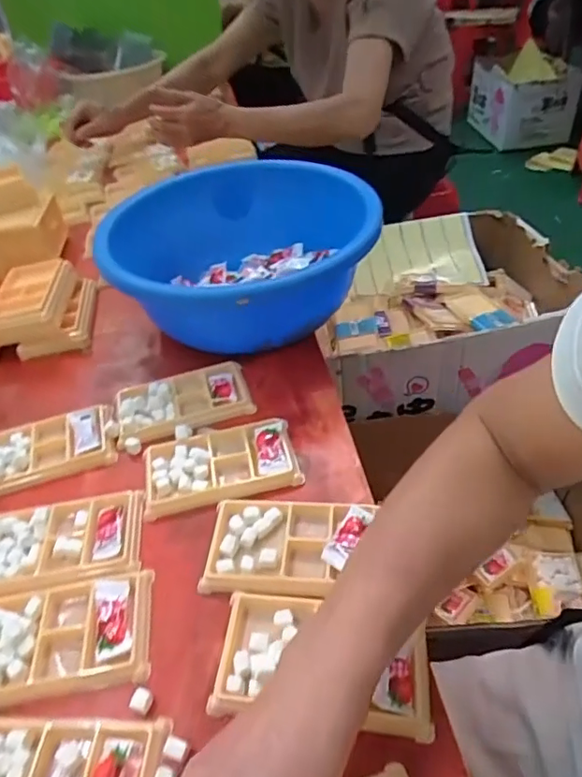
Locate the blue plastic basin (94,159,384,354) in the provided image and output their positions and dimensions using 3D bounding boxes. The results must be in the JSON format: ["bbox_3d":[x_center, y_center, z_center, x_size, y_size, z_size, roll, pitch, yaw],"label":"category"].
[{"bbox_3d":[-0.054,-0.152,0.634,0.294,0.119,0.297,-4,43,3],"label":"blue plastic basin"}]

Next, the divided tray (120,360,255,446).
[{"bbox_3d":[-0.111,0.007,0.542,0.134,0.013,0.077,-14,43,-8],"label":"divided tray"}]

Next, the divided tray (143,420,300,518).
[{"bbox_3d":[-0.065,0.064,0.475,0.132,0.012,0.081,-11,43,-5],"label":"divided tray"}]

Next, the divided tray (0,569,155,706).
[{"bbox_3d":[-0.170,0.179,0.377,0.133,0.017,0.078,-10,43,-4],"label":"divided tray"}]

